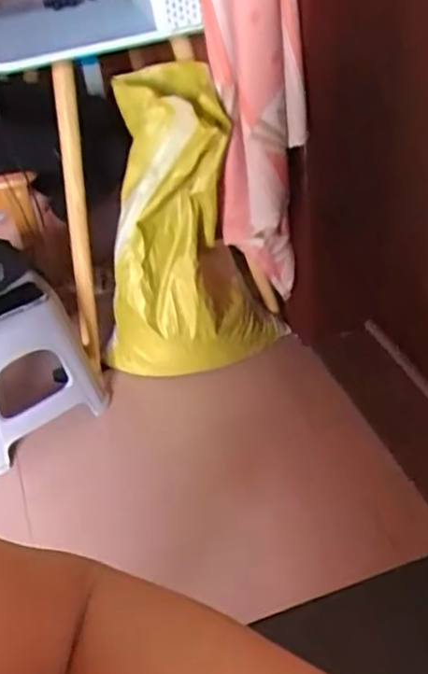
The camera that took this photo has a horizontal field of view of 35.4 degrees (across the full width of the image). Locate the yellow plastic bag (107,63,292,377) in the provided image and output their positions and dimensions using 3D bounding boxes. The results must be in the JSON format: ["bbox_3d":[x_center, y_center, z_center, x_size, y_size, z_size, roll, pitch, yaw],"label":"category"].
[{"bbox_3d":[-0.068,-0.197,1.409,0.308,0.623,0.284,14,46,22],"label":"yellow plastic bag"}]

